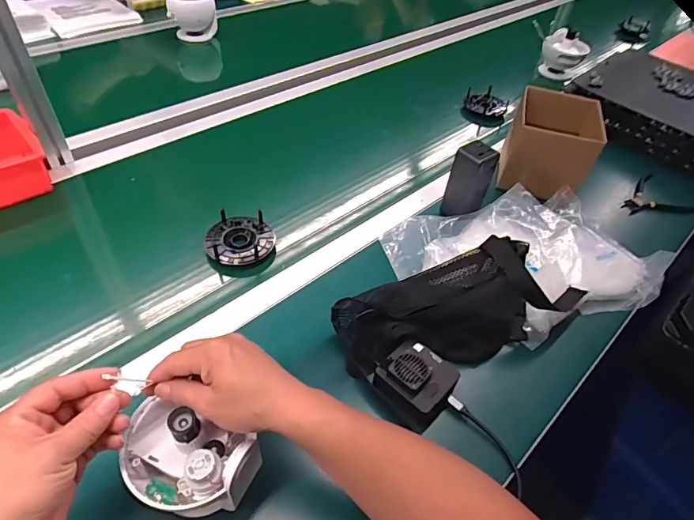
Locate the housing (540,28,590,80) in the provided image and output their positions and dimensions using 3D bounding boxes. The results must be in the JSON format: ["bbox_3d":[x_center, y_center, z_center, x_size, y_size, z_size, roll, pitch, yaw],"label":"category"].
[{"bbox_3d":[0.518,-0.489,1.082,0.099,0.107,0.088,21,49,15],"label":"housing"}]

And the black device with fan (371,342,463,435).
[{"bbox_3d":[0.083,0.142,0.532,0.079,0.048,0.081,38,53,26],"label":"black device with fan"}]

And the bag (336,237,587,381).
[{"bbox_3d":[0.151,0.056,0.579,0.327,0.095,0.129,-17,51,-21],"label":"bag"}]

